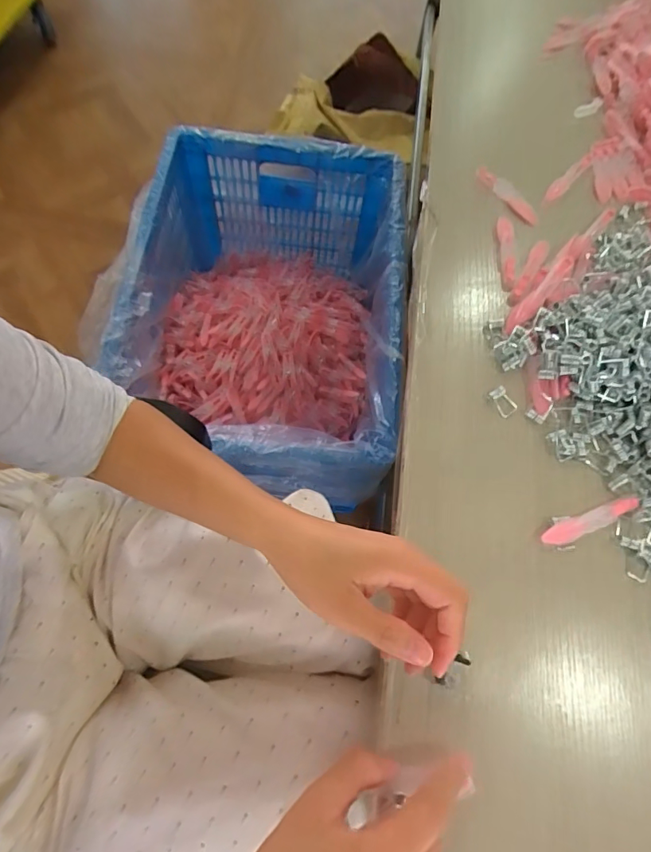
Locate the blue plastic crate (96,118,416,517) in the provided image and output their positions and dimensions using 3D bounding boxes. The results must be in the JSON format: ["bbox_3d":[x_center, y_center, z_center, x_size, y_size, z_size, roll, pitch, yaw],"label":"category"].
[{"bbox_3d":[-0.120,-0.217,0.977,0.514,0.305,0.697,5,66,1],"label":"blue plastic crate"}]

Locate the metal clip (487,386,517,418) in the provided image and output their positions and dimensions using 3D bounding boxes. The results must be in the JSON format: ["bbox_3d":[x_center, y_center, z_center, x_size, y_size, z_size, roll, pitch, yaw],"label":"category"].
[{"bbox_3d":[0.140,-0.019,0.370,0.016,0.005,0.023,-31,71,-14],"label":"metal clip"}]

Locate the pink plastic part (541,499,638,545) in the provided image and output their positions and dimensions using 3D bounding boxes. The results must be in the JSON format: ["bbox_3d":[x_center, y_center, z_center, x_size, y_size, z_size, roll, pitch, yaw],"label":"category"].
[{"bbox_3d":[0.190,0.068,0.335,0.078,0.005,0.014,-18,68,-9],"label":"pink plastic part"}]

